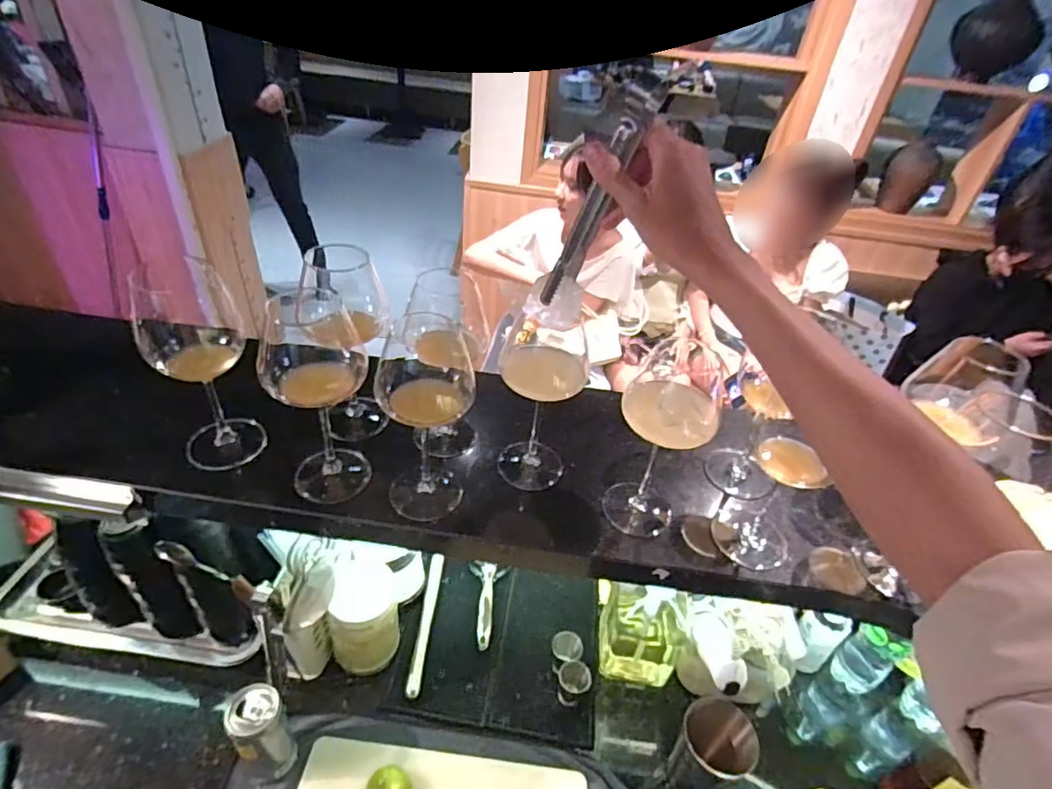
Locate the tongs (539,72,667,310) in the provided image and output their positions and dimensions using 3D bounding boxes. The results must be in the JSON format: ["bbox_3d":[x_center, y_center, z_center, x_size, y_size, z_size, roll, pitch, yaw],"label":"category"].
[{"bbox_3d":[0.060,-0.160,0.455,0.017,0.198,0.042,33,43,8],"label":"tongs"}]

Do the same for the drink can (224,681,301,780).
[{"bbox_3d":[-0.303,0.395,0.642,0.061,0.130,0.058,33,45,30],"label":"drink can"}]

